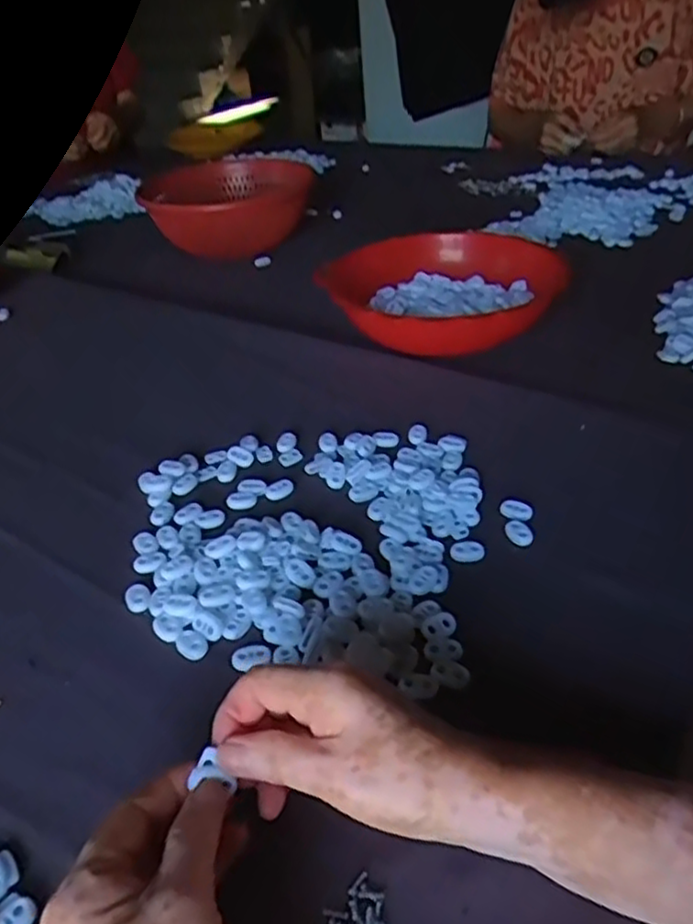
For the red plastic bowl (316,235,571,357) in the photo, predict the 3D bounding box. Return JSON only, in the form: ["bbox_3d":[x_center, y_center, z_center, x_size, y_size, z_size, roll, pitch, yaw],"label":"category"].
[{"bbox_3d":[0.094,-0.174,0.739,0.225,0.062,0.225,-3,36,2],"label":"red plastic bowl"}]

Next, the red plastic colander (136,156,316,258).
[{"bbox_3d":[-0.160,-0.373,1.013,0.187,0.104,0.202,9,38,19],"label":"red plastic colander"}]

